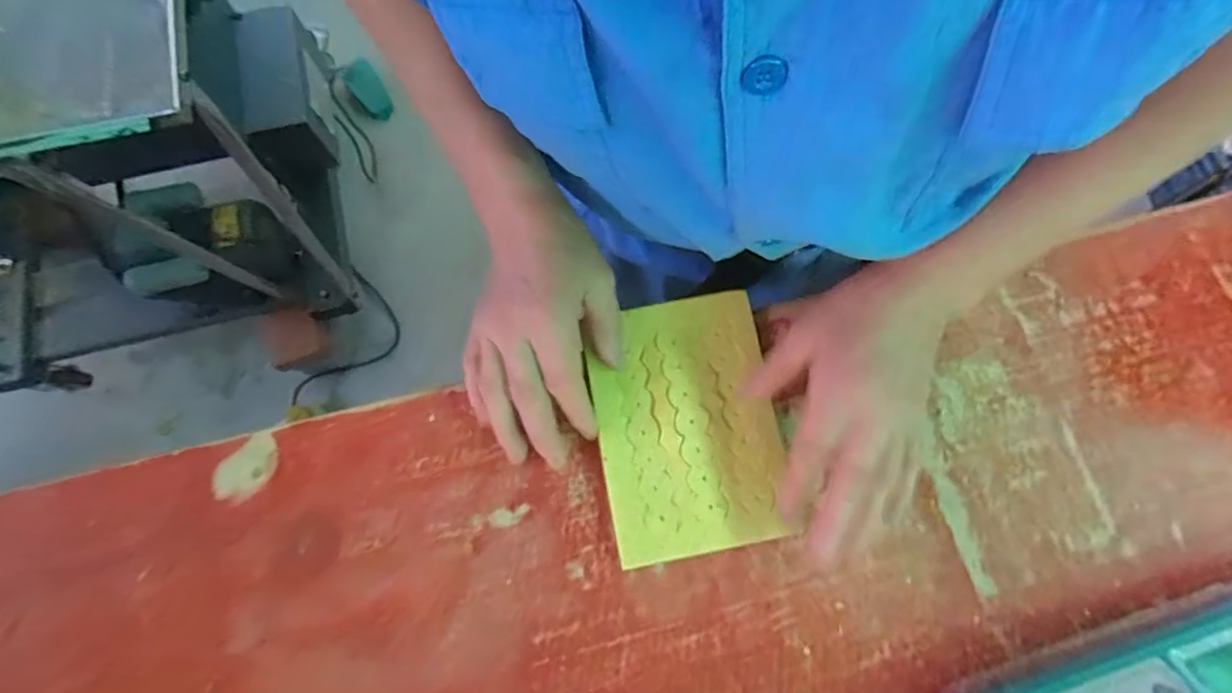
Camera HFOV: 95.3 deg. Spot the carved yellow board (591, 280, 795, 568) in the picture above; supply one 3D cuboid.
[{"bbox_3d":[0.045,0.048,0.362,0.111,0.006,0.157,-9,77,-4],"label":"carved yellow board"}]

